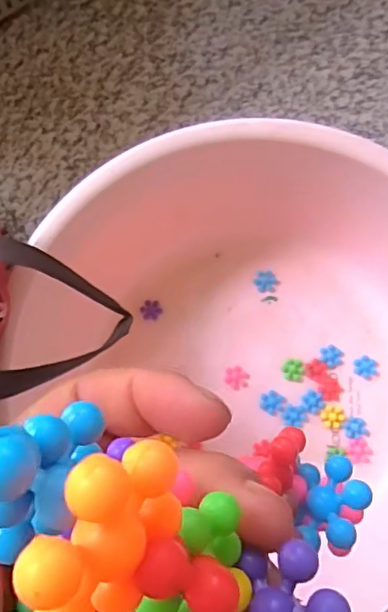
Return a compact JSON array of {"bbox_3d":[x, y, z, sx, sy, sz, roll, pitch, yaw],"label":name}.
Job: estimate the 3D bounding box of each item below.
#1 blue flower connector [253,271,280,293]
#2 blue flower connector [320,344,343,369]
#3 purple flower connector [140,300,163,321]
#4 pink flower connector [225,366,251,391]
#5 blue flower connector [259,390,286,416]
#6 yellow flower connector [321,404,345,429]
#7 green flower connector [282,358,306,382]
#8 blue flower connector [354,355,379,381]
[{"bbox_3d":[0.088,-0.028,0.690,0.025,0.007,0.029,-40,80,-9],"label":"blue flower connector"},{"bbox_3d":[0.163,0.059,0.667,0.026,0.005,0.026,0,76,0],"label":"blue flower connector"},{"bbox_3d":[-0.052,0.005,0.684,0.025,0.007,0.024,0,76,0],"label":"purple flower connector"},{"bbox_3d":[0.051,0.085,0.665,0.025,0.004,0.030,-43,80,-10],"label":"pink flower connector"},{"bbox_3d":[0.091,0.112,0.654,0.029,0.004,0.026,29,78,7],"label":"blue flower connector"},{"bbox_3d":[0.161,0.127,0.651,0.027,0.005,0.026,0,76,0],"label":"yellow flower connector"},{"bbox_3d":[0.117,0.075,0.665,0.025,0.009,0.026,9,76,2],"label":"green flower connector"},{"bbox_3d":[0.202,0.073,0.661,0.030,0.009,0.025,25,77,6],"label":"blue flower connector"}]

